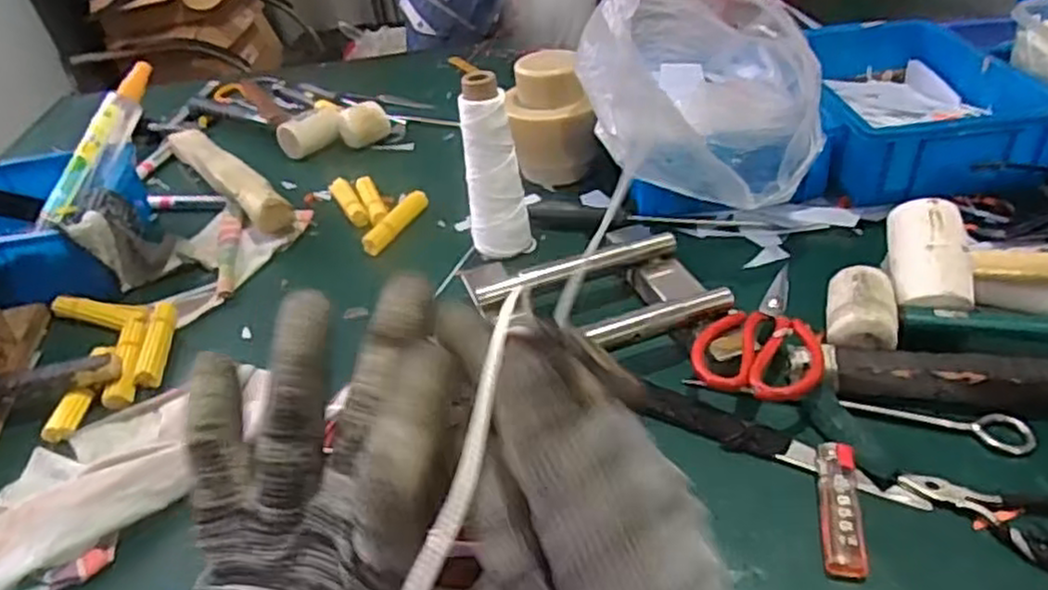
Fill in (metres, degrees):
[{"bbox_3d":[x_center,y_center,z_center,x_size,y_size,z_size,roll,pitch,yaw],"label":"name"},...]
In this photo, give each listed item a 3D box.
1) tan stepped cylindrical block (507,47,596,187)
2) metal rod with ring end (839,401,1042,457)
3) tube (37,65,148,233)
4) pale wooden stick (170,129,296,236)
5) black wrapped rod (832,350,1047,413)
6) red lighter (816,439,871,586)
[{"bbox_3d":[0.027,-0.181,0.786,0.088,0.121,0.087,-7,36,0],"label":"tan stepped cylindrical block"},{"bbox_3d":[0.275,0.083,0.495,0.115,0.012,0.023,10,39,22],"label":"metal rod with ring end"},{"bbox_3d":[-0.458,-0.158,0.797,0.027,0.037,0.201,21,80,32],"label":"tube"},{"bbox_3d":[-0.349,-0.144,0.858,0.041,0.036,0.325,-30,43,-26],"label":"pale wooden stick"},{"bbox_3d":[0.349,0.059,0.487,0.266,0.026,0.041,4,37,15],"label":"black wrapped rod"},{"bbox_3d":[0.190,0.126,0.441,0.023,0.011,0.091,3,37,14],"label":"red lighter"}]

